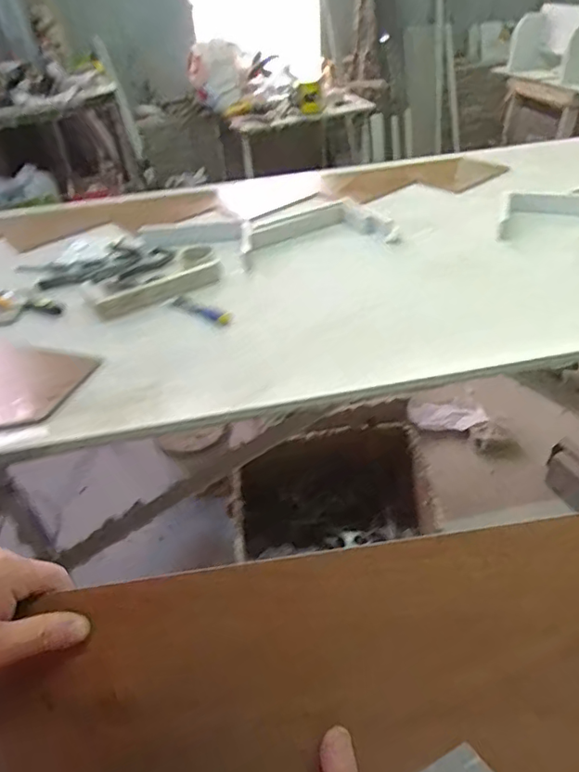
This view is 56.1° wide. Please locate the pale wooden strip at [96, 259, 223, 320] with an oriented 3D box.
[{"bbox_3d":[-0.297,-0.222,1.273,0.305,0.047,0.019,-25,22,-18],"label":"pale wooden strip"}]

